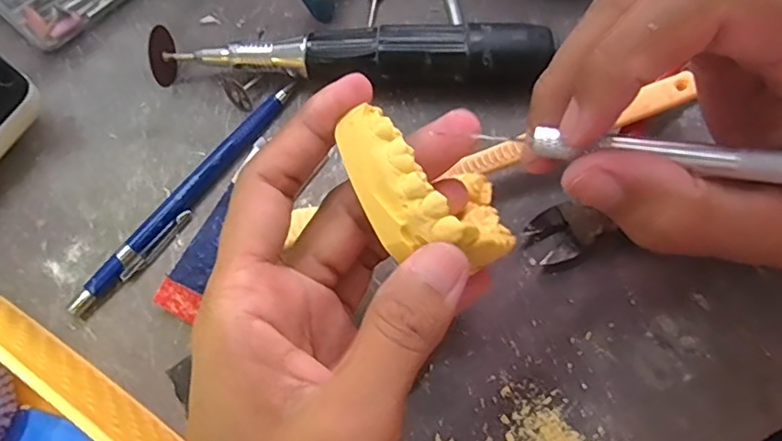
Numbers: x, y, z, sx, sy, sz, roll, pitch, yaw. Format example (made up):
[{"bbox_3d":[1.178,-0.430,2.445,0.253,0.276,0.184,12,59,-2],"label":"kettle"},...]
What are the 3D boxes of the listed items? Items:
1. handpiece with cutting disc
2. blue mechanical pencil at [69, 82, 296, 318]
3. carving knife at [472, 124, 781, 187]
[{"bbox_3d":[-0.020,-0.070,0.255,0.174,0.030,0.023,2,67,4],"label":"handpiece with cutting disc"},{"bbox_3d":[-0.084,-0.012,0.243,0.011,0.010,0.128,32,72,15],"label":"blue mechanical pencil"},{"bbox_3d":[0.088,-0.014,0.140,0.123,0.006,0.007,8,67,12],"label":"carving knife"}]

